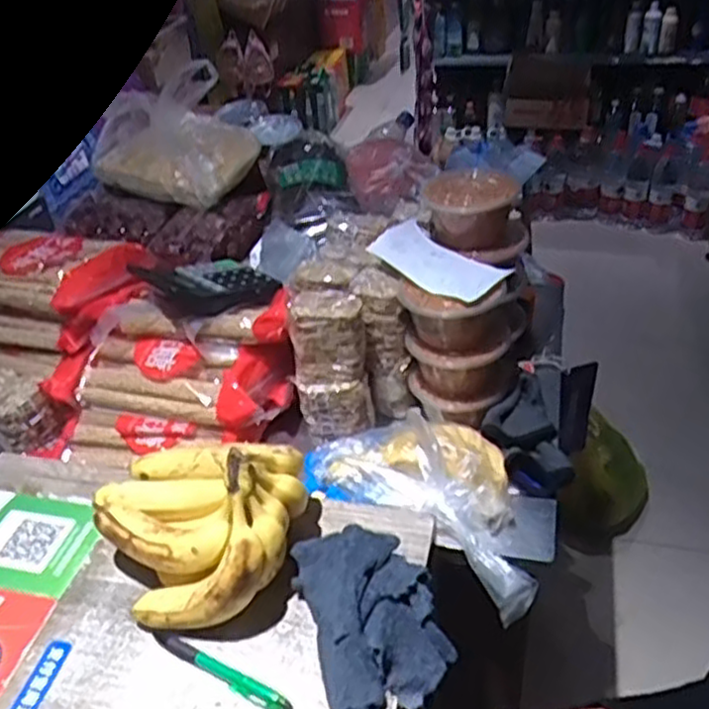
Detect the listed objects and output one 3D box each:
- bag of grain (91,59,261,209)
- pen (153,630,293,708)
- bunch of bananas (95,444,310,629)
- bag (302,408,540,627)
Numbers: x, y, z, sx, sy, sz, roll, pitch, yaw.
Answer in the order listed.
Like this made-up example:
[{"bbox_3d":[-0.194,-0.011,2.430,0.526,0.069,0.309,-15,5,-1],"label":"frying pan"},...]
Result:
[{"bbox_3d":[-0.254,-0.325,1.098,0.241,0.140,0.203,21,44,30],"label":"bag of grain"},{"bbox_3d":[-0.107,0.249,0.581,0.130,0.008,0.015,16,42,26],"label":"pen"},{"bbox_3d":[-0.142,0.144,0.640,0.181,0.113,0.157,9,39,18],"label":"bunch of bananas"},{"bbox_3d":[0.085,0.135,0.758,0.275,0.070,0.155,26,47,34],"label":"bag"}]

